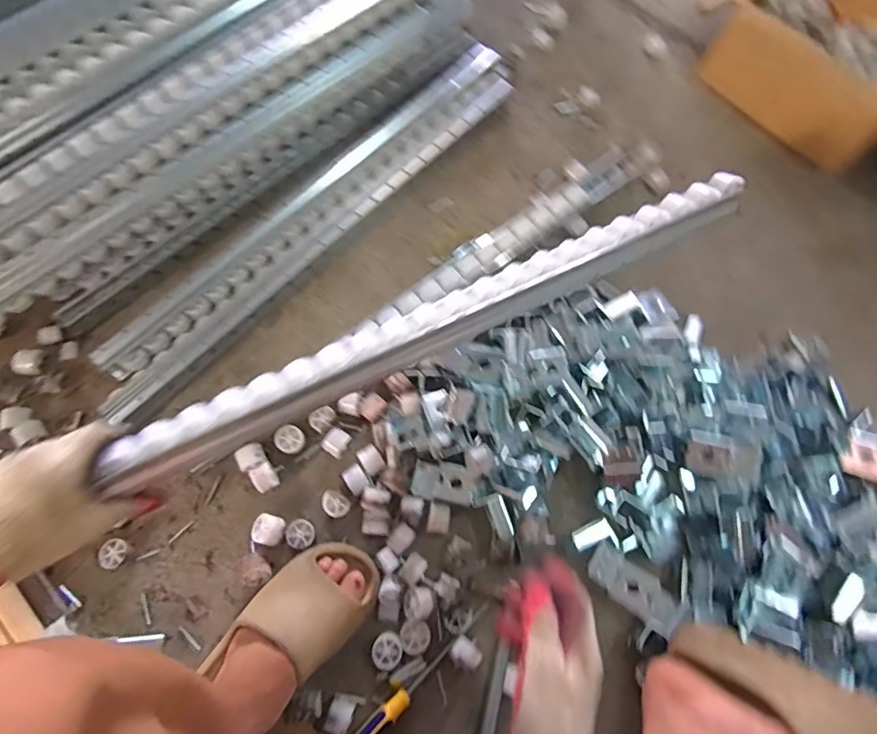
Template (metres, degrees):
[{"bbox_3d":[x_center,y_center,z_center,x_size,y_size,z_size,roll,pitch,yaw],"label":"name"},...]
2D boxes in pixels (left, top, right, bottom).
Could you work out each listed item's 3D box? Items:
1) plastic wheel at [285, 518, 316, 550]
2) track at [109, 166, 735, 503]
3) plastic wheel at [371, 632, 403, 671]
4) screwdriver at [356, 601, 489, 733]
[{"bbox_3d":[-0.173,0.212,0.655,0.034,0.021,0.036,1,70,-2],"label":"plastic wheel"},{"bbox_3d":[0.015,-0.060,0.554,0.725,0.027,0.053,-25,73,-11],"label":"track"},{"bbox_3d":[-0.060,0.336,0.615,0.035,0.020,0.039,34,72,10],"label":"plastic wheel"},{"bbox_3d":[-0.019,0.366,0.604,0.221,0.024,0.023,-39,76,-15],"label":"screwdriver"}]

